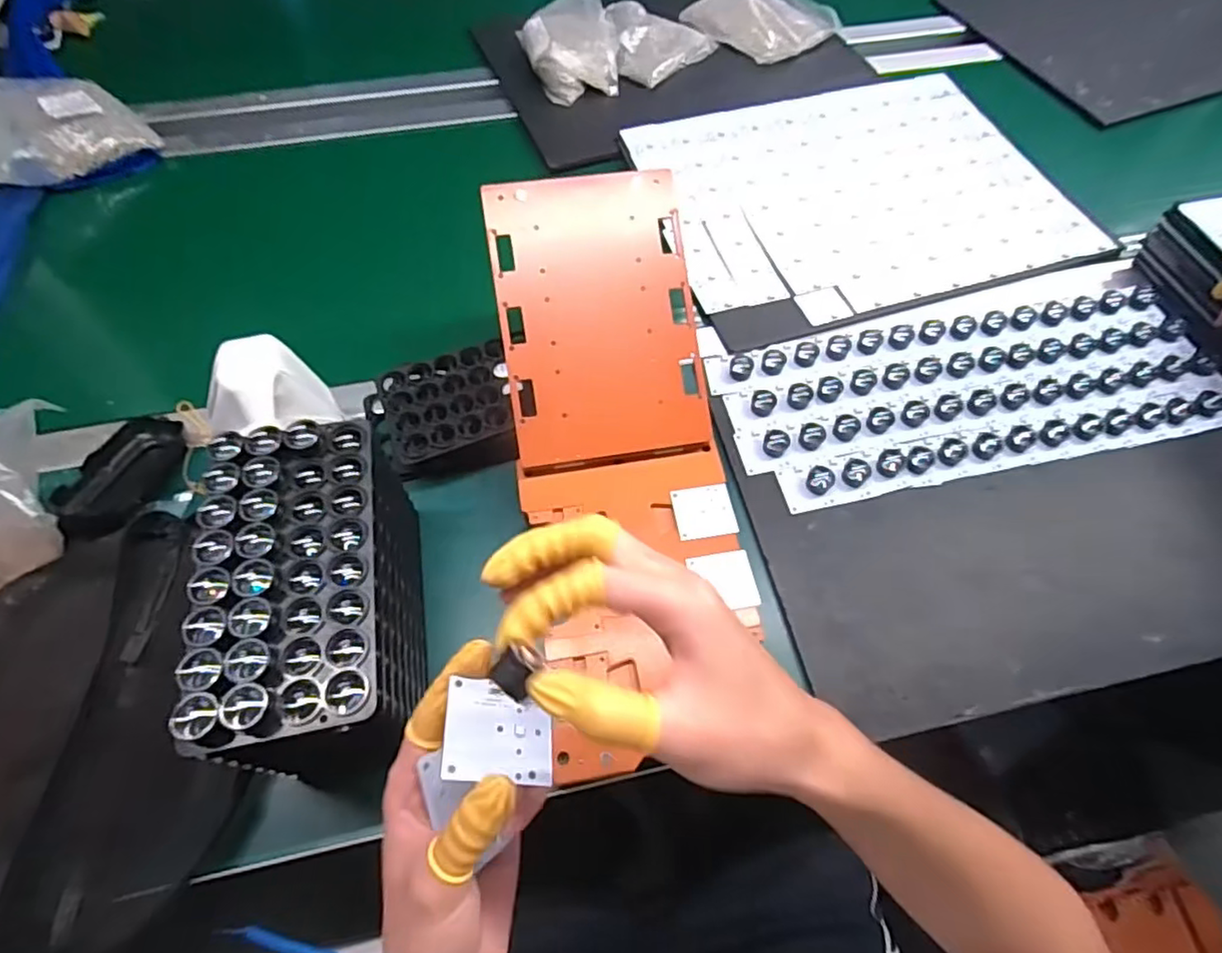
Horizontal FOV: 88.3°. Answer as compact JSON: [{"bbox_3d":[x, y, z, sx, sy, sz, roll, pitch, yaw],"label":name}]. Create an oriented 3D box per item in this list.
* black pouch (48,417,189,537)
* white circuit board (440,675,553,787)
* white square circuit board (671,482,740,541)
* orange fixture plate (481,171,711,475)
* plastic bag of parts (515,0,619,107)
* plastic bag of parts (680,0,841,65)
[{"bbox_3d":[-0.420,0.005,0.542,0.058,0.033,0.115,28,47,-20],"label":"black pouch"},{"bbox_3d":[-0.047,0.110,0.270,0.045,0.004,0.041,14,44,-19],"label":"white circuit board"},{"bbox_3d":[0.075,0.028,0.510,0.047,0.004,0.045,-8,61,-2],"label":"white square circuit board"},{"bbox_3d":[-0.010,-0.131,0.523,0.158,0.010,0.233,-8,89,-6],"label":"orange fixture plate"},{"bbox_3d":[-0.054,-0.578,0.843,0.121,0.054,0.174,-9,62,-5],"label":"plastic bag of parts"},{"bbox_3d":[0.217,-0.659,0.905,0.173,0.031,0.174,-37,68,-18],"label":"plastic bag of parts"}]

